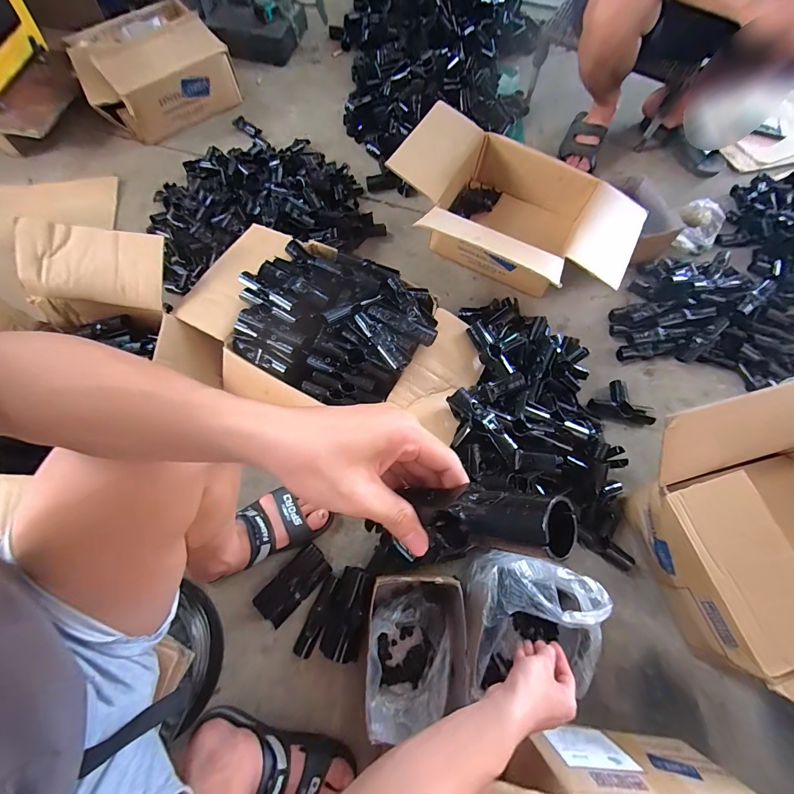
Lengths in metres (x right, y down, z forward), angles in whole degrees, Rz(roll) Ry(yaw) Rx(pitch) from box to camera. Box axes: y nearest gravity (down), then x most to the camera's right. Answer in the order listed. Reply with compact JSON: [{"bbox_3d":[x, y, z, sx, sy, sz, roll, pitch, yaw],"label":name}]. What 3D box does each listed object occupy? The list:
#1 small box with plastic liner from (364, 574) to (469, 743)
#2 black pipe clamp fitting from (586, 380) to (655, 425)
[{"bbox_3d":[0.029,0.391,0.577,0.145,0.097,0.189,4,70,-1],"label":"small box with plastic liner"},{"bbox_3d":[0.492,0.007,0.780,0.140,0.034,0.078,16,70,3],"label":"black pipe clamp fitting"}]

